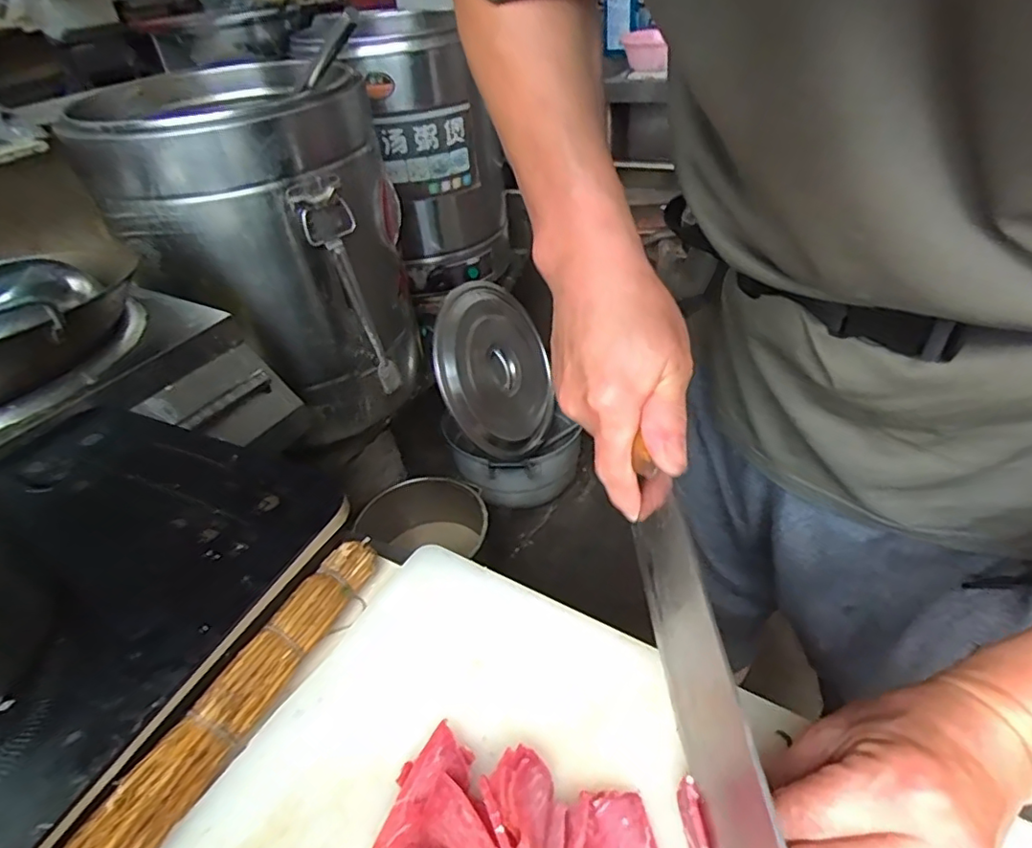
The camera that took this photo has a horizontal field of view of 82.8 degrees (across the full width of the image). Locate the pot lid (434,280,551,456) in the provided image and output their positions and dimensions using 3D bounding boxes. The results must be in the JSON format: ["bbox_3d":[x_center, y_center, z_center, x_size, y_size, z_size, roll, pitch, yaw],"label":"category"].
[{"bbox_3d":[-0.039,-0.143,1.391,0.059,0.398,0.382,-1,38,43],"label":"pot lid"}]

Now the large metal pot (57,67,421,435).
[{"bbox_3d":[-0.414,-0.285,1.027,0.423,0.528,0.447,-13,39,-8],"label":"large metal pot"}]

